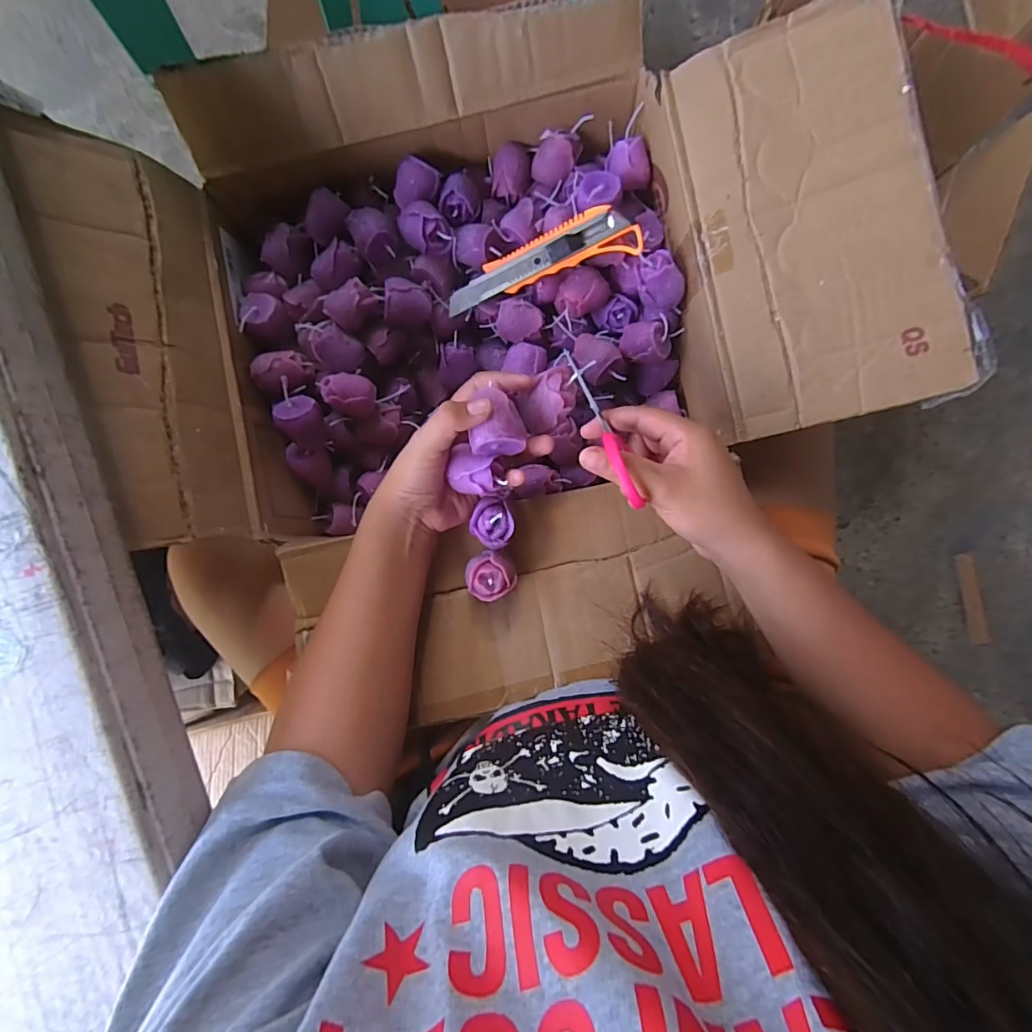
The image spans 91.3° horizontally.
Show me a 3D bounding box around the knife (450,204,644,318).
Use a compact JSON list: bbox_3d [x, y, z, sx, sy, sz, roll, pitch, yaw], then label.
[{"bbox_3d":[0.018,-0.214,0.430,0.169,0.013,0.039,-15,90,20],"label":"knife"}]

